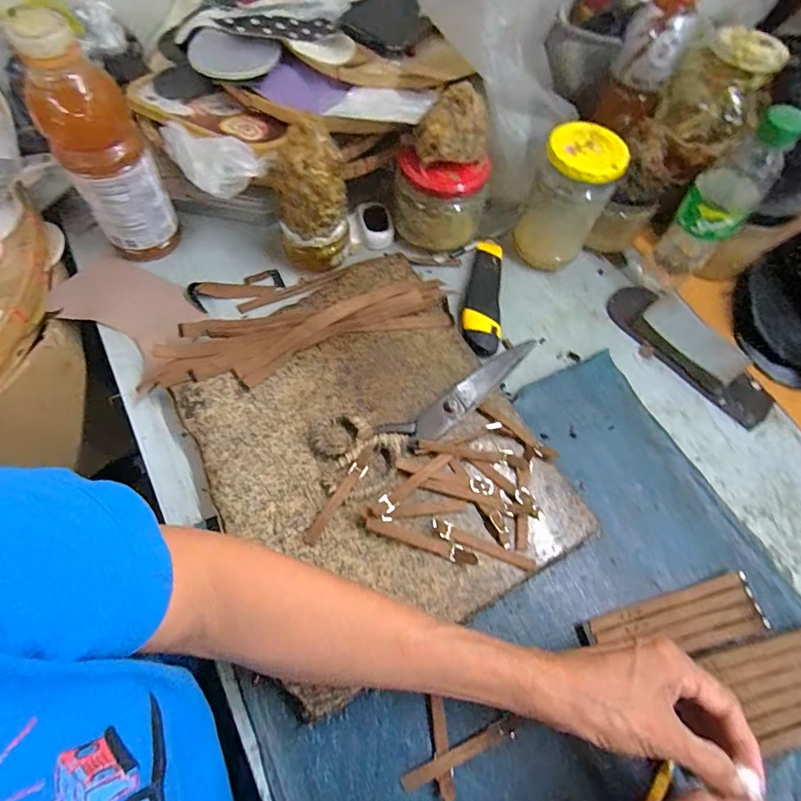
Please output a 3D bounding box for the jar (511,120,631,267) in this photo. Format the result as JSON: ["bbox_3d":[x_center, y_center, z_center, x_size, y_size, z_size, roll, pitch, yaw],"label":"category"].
[{"bbox_3d":[0.171,-0.202,0.482,0.075,0.137,0.065,25,65,11],"label":"jar"}]

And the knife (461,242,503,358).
[{"bbox_3d":[0.088,-0.110,0.498,0.039,0.021,0.146,7,63,2],"label":"knife"}]

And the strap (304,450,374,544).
[{"bbox_3d":[-0.047,0.074,0.360,0.012,0.008,0.084,32,66,14],"label":"strap"}]

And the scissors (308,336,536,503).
[{"bbox_3d":[0.022,0.001,0.396,0.215,0.011,0.070,-35,68,-17],"label":"scissors"}]

